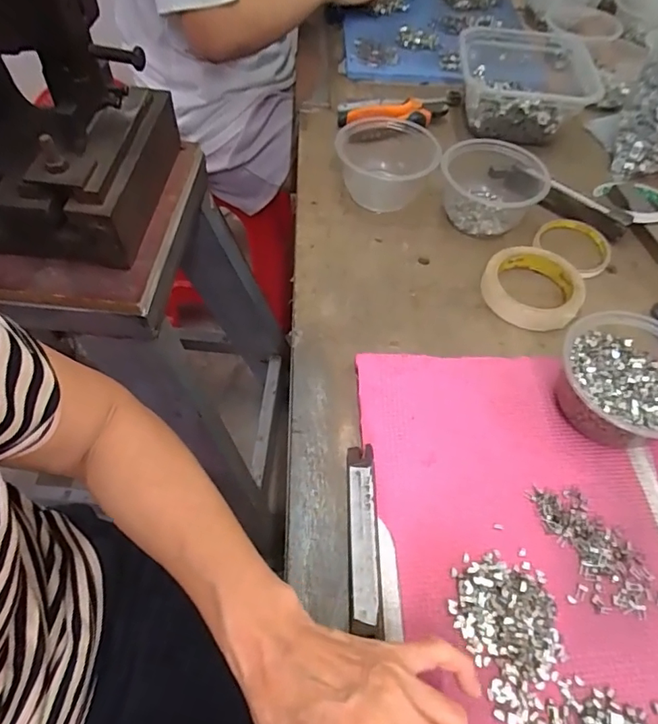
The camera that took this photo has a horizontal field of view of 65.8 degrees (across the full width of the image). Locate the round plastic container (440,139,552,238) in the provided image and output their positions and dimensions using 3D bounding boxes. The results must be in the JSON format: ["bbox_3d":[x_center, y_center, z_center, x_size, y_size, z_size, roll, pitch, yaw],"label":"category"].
[{"bbox_3d":[0.187,-0.203,0.582,0.111,0.059,0.111,1,55,-1],"label":"round plastic container"}]

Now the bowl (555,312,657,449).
[{"bbox_3d":[0.245,0.022,0.423,0.112,0.058,0.113,1,55,-1],"label":"bowl"}]

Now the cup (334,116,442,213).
[{"bbox_3d":[0.067,-0.238,0.597,0.119,0.059,0.131,13,55,7],"label":"cup"}]

